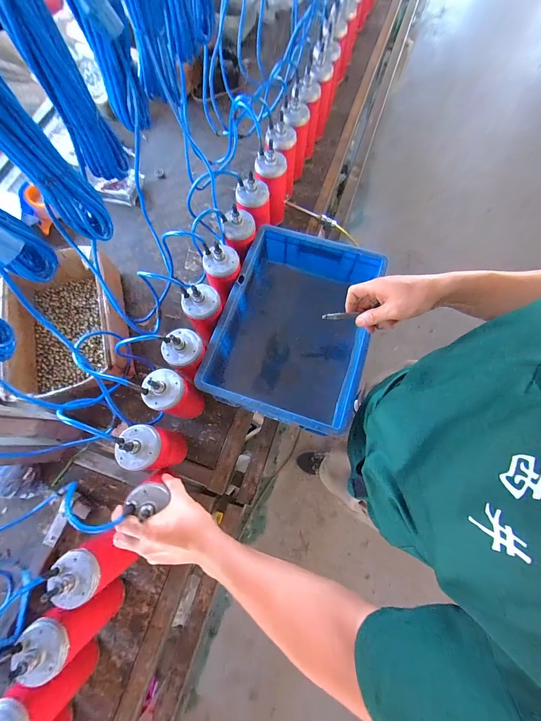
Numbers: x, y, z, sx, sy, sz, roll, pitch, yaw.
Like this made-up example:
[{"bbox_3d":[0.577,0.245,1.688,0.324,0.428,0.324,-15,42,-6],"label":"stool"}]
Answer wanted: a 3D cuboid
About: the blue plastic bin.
[{"bbox_3d":[0.054,-0.067,0.646,0.303,0.172,0.402,17,74,6],"label":"blue plastic bin"}]

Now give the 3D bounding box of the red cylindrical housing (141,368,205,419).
[{"bbox_3d":[-0.193,0.072,0.570,0.074,0.192,0.071,0,73,1],"label":"red cylindrical housing"}]

